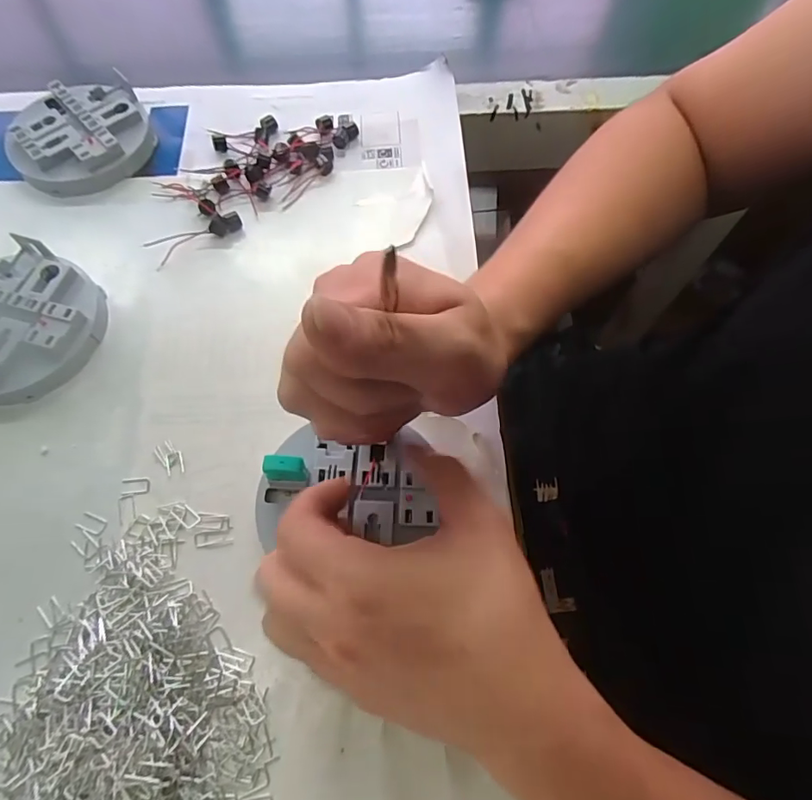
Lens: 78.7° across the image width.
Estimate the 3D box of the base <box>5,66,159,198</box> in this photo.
[{"bbox_3d":[-0.248,-0.202,0.377,0.098,0.022,0.095,-25,69,-11],"label":"base"}]

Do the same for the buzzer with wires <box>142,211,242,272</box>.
[{"bbox_3d":[-0.150,-0.117,0.349,0.066,0.010,0.020,-32,70,-14],"label":"buzzer with wires"}]

